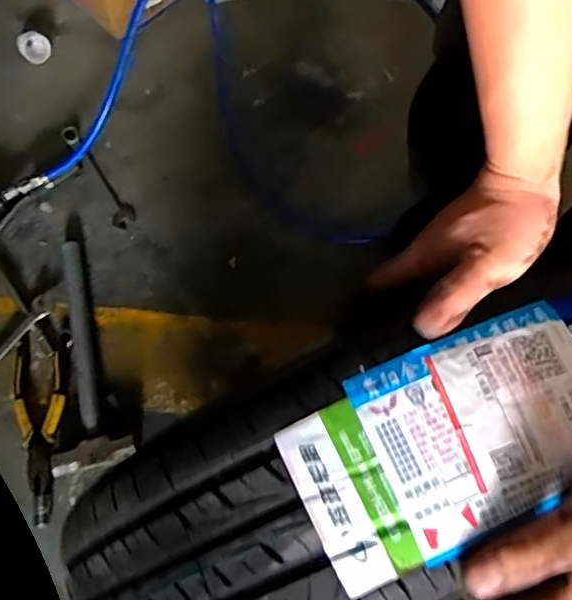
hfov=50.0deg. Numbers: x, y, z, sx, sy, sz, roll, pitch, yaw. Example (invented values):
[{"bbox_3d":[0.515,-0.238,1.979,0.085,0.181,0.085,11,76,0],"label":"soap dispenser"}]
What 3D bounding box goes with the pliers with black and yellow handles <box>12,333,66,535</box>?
[{"bbox_3d":[-0.324,0.164,0.816,0.069,0.015,0.248,-14,67,-8],"label":"pliers with black and yellow handles"}]

